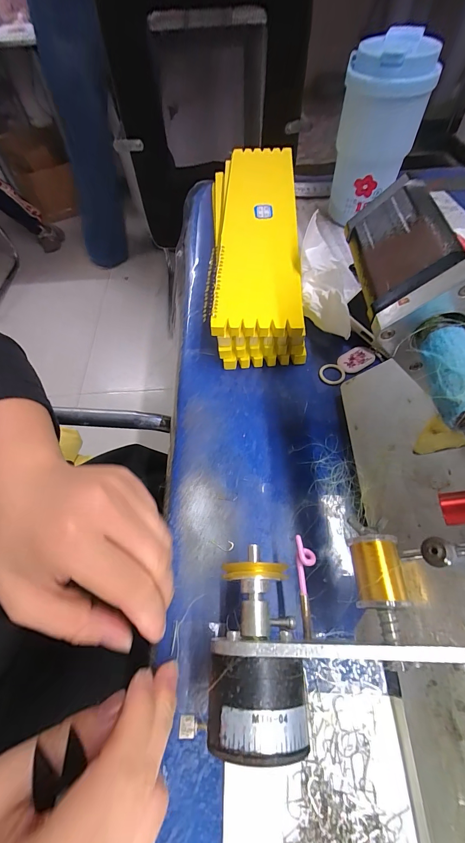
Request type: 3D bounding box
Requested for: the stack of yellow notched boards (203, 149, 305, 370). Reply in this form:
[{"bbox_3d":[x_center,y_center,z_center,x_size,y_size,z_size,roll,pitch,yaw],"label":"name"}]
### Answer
[{"bbox_3d":[0.022,-0.213,0.376,0.099,0.056,0.339,0,59,4],"label":"stack of yellow notched boards"}]

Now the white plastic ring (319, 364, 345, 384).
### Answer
[{"bbox_3d":[0.095,-0.046,0.303,0.024,0.004,0.023,-2,59,3],"label":"white plastic ring"}]

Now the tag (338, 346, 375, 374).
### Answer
[{"bbox_3d":[0.121,-0.061,0.309,0.036,0.004,0.024,-32,62,-15],"label":"tag"}]

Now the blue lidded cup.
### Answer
[{"bbox_3d":[0.163,-0.320,0.367,0.084,0.153,0.080,15,61,12],"label":"blue lidded cup"}]

